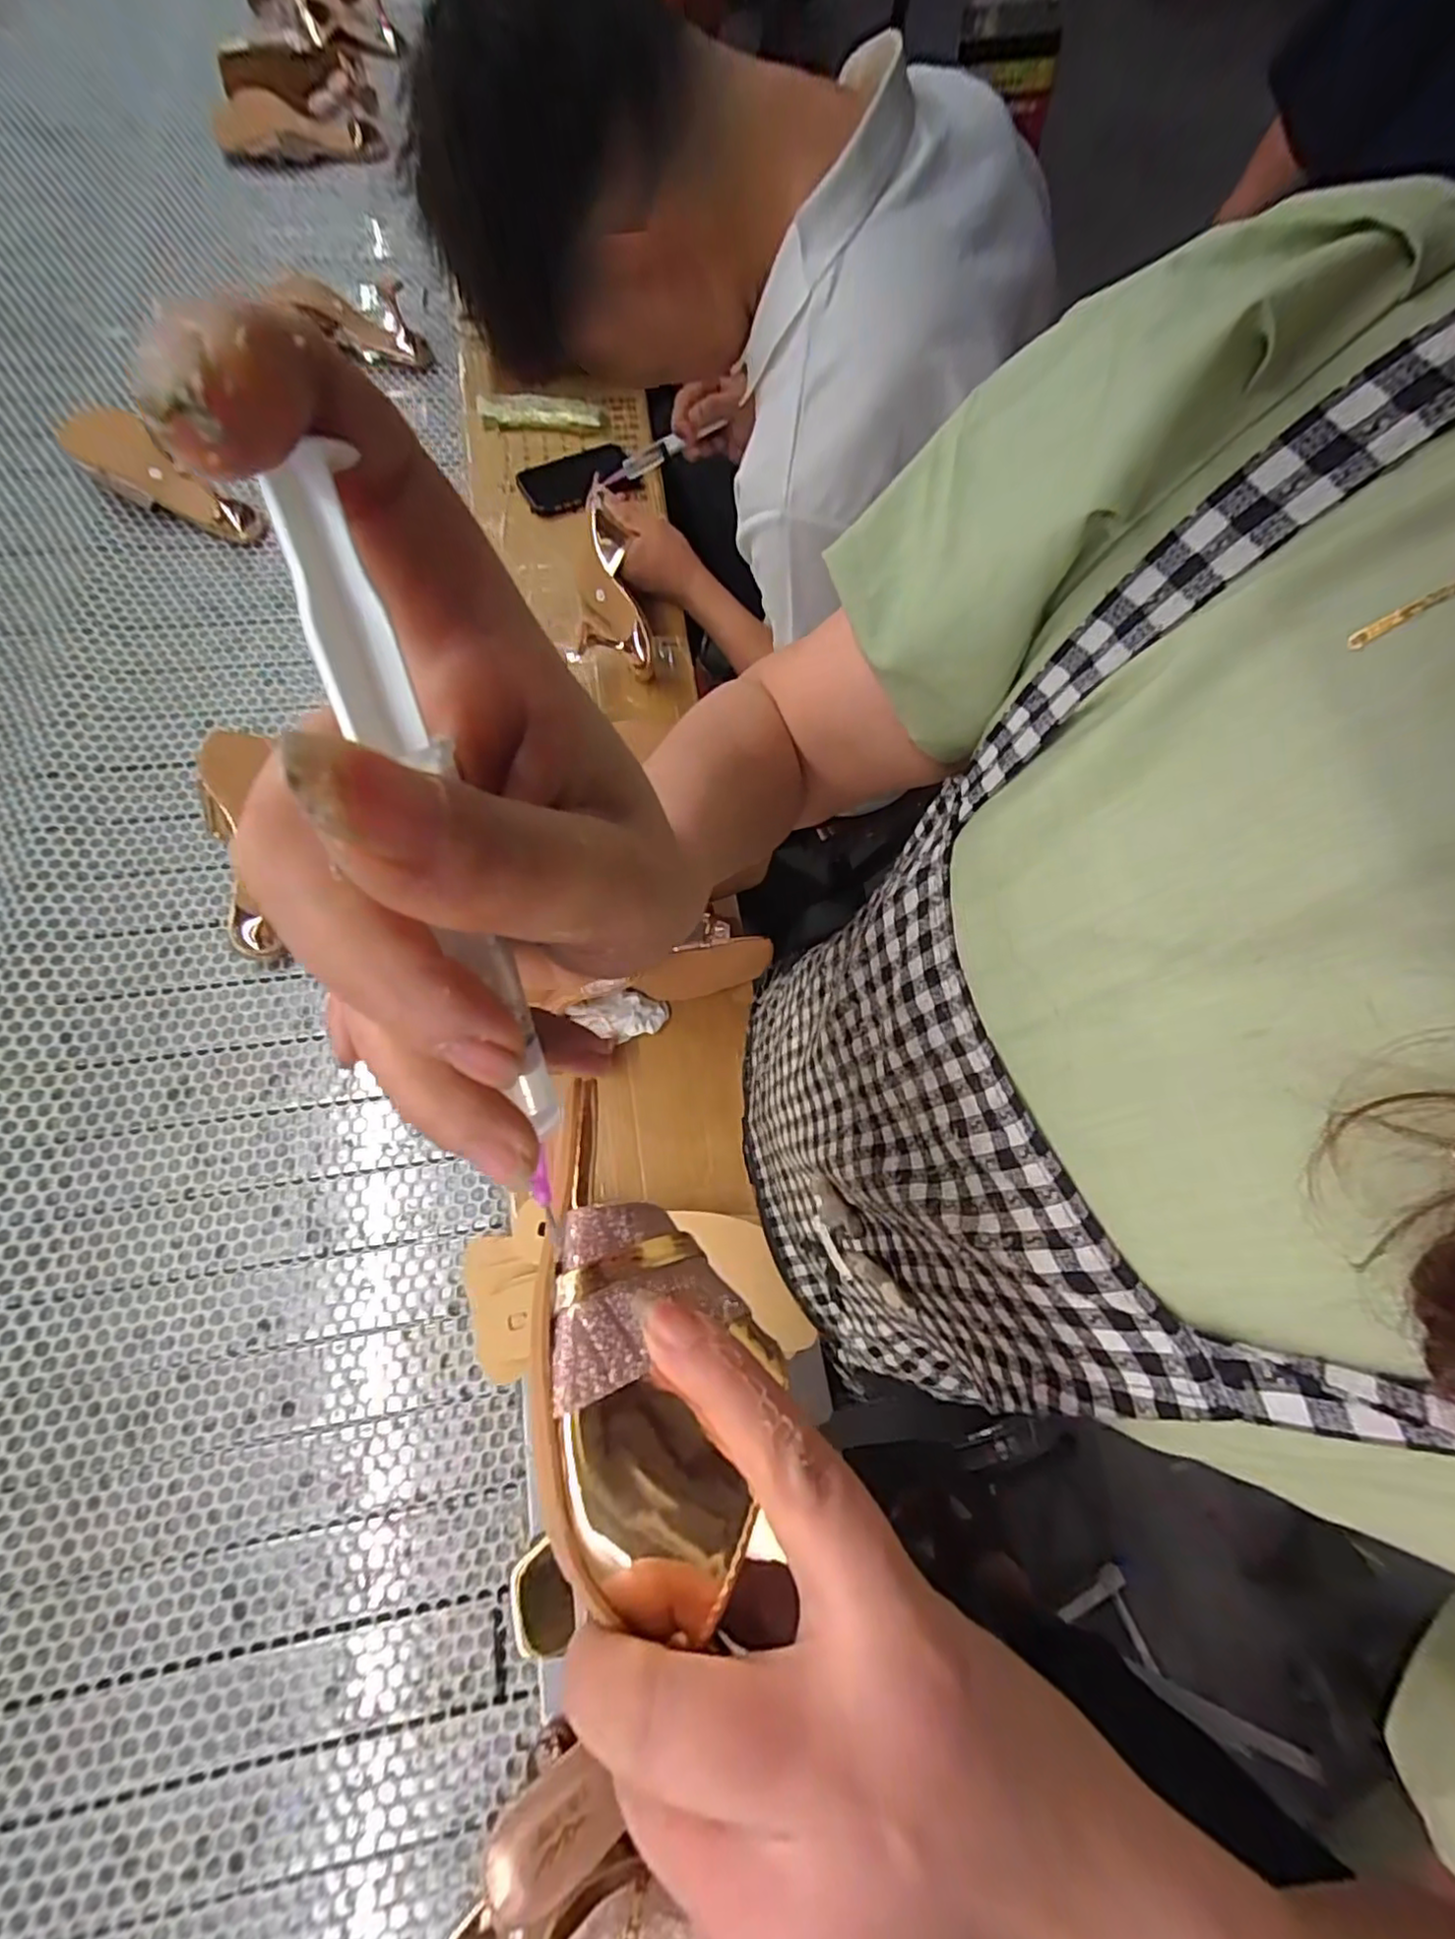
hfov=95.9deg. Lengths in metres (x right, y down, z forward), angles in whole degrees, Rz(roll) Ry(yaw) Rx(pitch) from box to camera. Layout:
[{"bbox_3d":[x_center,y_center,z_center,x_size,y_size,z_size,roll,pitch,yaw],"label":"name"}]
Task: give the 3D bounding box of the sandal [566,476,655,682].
[{"bbox_3d":[-0.150,-0.432,0.761,0.082,0.075,0.220,-18,92,-11],"label":"sandal"}]

